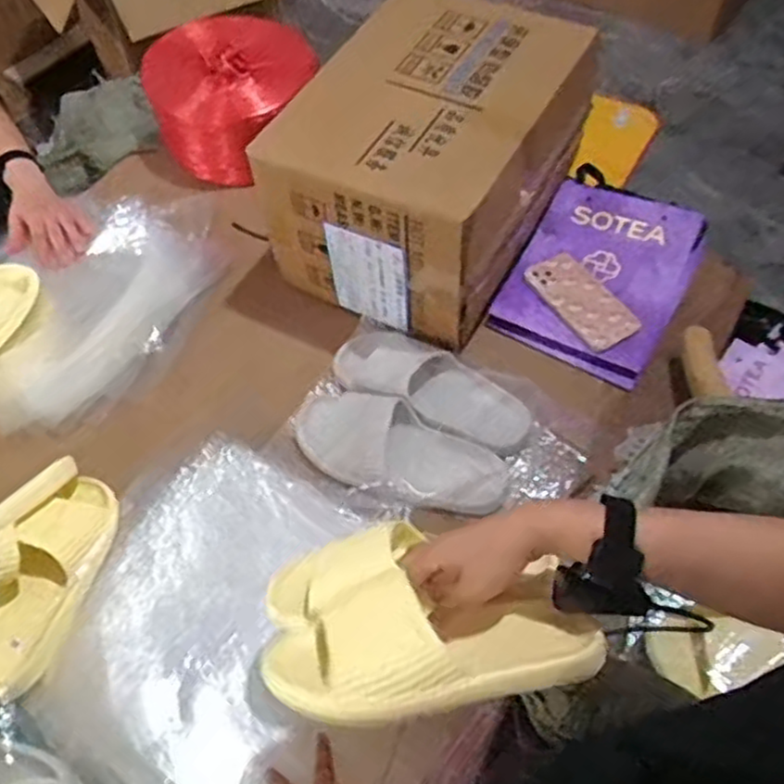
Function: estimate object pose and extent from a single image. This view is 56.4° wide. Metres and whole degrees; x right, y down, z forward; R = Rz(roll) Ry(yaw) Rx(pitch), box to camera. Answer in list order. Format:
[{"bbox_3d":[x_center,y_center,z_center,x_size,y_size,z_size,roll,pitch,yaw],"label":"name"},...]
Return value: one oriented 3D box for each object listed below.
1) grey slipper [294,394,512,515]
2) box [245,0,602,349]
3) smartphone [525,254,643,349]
[{"bbox_3d":[0.012,0.063,0.858,0.258,0.066,0.109,21,59,15],"label":"grey slipper"},{"bbox_3d":[0.054,-0.316,0.980,0.293,0.240,0.375,23,60,16],"label":"box"},{"bbox_3d":[0.262,-0.135,1.002,0.088,0.009,0.168,-28,60,-16],"label":"smartphone"}]

